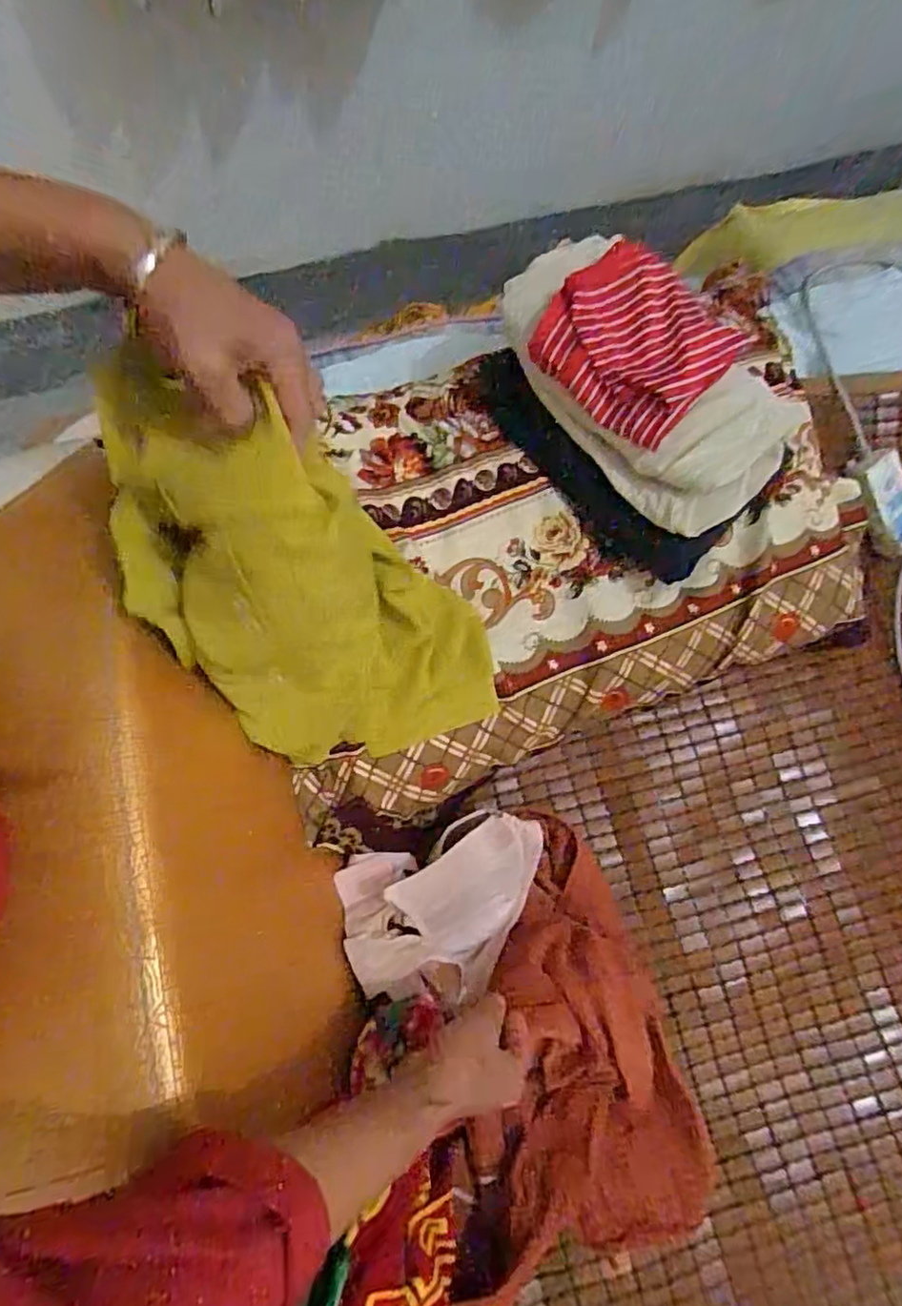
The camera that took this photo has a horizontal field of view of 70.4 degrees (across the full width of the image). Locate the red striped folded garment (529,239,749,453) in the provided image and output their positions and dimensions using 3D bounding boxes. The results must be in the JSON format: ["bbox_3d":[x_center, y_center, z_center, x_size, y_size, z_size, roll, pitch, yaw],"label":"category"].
[{"bbox_3d":[0.151,-0.257,0.527,0.144,0.053,0.118,44,75,9],"label":"red striped folded garment"}]

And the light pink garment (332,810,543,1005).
[{"bbox_3d":[0.004,0.239,0.599,0.196,0.087,0.143,-17,75,-9],"label":"light pink garment"}]

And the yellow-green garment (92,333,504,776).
[{"bbox_3d":[-0.094,-0.017,0.479,0.250,0.254,0.179,26,74,6],"label":"yellow-green garment"}]

